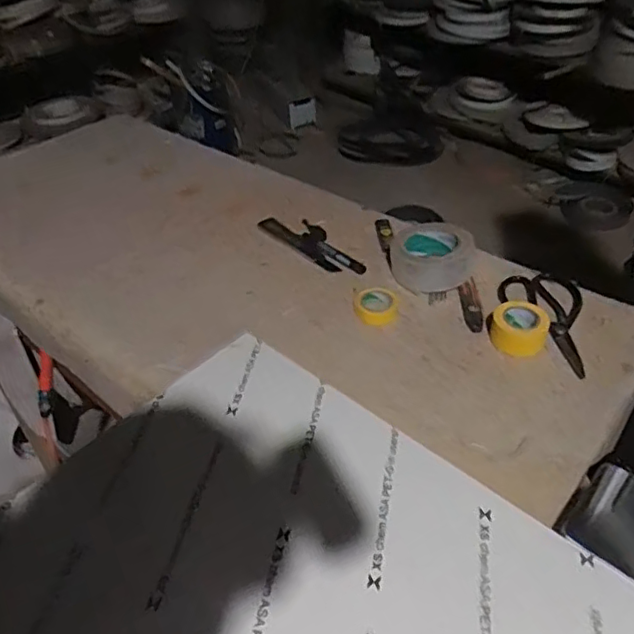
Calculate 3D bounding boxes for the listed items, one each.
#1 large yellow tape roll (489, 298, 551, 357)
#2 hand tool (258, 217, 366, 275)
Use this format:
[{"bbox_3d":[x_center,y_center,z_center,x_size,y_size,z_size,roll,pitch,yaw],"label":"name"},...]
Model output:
[{"bbox_3d":[0.251,0.014,0.731,0.065,0.034,0.071,-1,41,1],"label":"large yellow tape roll"},{"bbox_3d":[-0.001,-0.115,0.915,0.207,0.019,0.059,29,50,31],"label":"hand tool"}]

